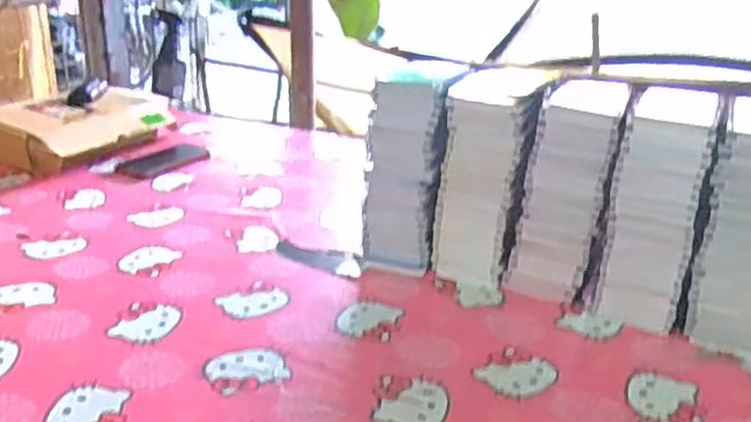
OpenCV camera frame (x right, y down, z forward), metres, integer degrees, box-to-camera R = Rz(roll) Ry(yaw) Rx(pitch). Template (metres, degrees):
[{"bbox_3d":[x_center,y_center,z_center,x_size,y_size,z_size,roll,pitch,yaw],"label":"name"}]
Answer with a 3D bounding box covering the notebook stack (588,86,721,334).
[{"bbox_3d":[0.323,-0.001,0.838,0.091,0.255,0.112,12,25,22],"label":"notebook stack"}]

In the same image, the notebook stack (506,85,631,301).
[{"bbox_3d":[0.242,-0.036,0.903,0.104,0.264,0.137,10,24,17],"label":"notebook stack"}]

